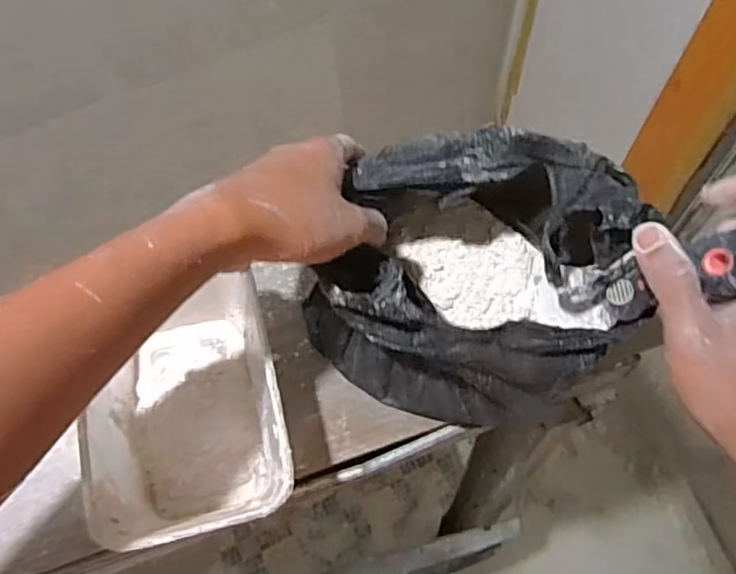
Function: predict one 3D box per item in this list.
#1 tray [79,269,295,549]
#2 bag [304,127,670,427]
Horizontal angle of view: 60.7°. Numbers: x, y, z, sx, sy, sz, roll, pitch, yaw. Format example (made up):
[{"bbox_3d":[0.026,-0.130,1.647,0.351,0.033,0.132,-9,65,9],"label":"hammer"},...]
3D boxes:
[{"bbox_3d":[-0.118,0.078,0.425,0.117,0.079,0.173,-14,66,-7],"label":"tray"},{"bbox_3d":[0.069,-0.008,0.416,0.202,0.148,0.144,16,66,7],"label":"bag"}]

